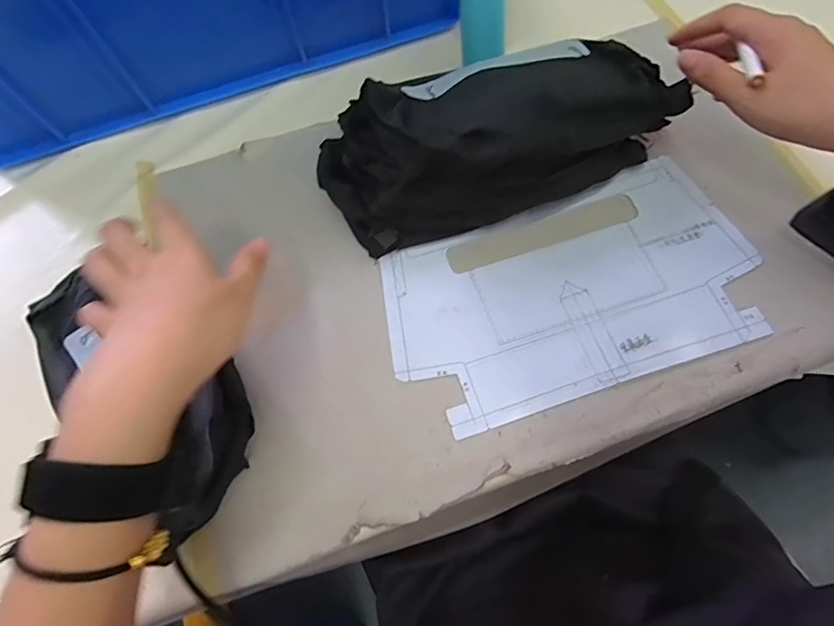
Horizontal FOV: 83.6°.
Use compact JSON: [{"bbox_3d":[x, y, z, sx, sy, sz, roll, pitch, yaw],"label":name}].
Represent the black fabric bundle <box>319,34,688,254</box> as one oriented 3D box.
[{"bbox_3d":[0.062,-0.149,0.381,0.275,0.087,0.125,-19,68,-5],"label":"black fabric bundle"}]

